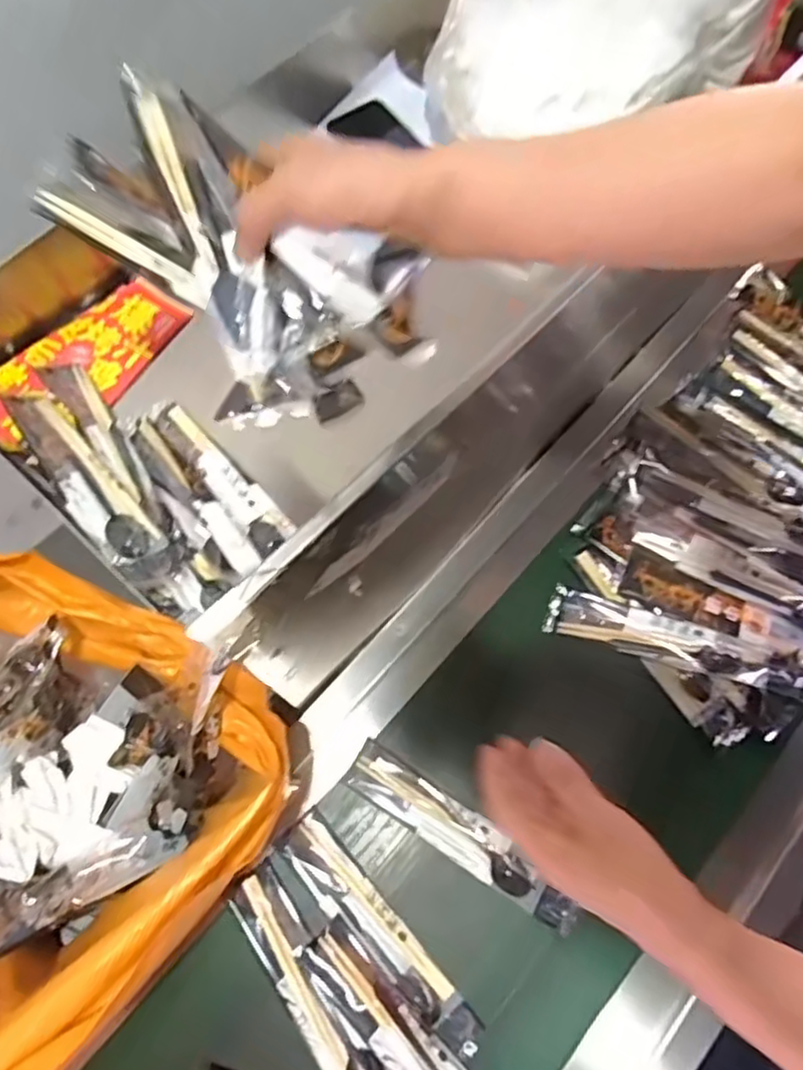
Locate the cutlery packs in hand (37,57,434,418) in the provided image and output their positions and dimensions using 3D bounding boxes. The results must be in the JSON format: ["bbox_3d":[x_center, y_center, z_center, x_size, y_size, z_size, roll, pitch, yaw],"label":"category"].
[{"bbox_3d":[-0.105,-0.160,0.381,0.250,0.056,0.116,38,75,14],"label":"cutlery packs in hand"}]

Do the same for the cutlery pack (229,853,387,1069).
[{"bbox_3d":[-0.073,0.391,0.582,0.056,0.009,0.217,-35,74,-11],"label":"cutlery pack"}]

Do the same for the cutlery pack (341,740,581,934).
[{"bbox_3d":[0.057,0.276,0.625,0.232,0.018,0.047,32,74,10],"label":"cutlery pack"}]

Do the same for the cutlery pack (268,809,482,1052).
[{"bbox_3d":[-0.020,0.349,0.599,0.044,0.012,0.226,-43,76,-13],"label":"cutlery pack"}]

